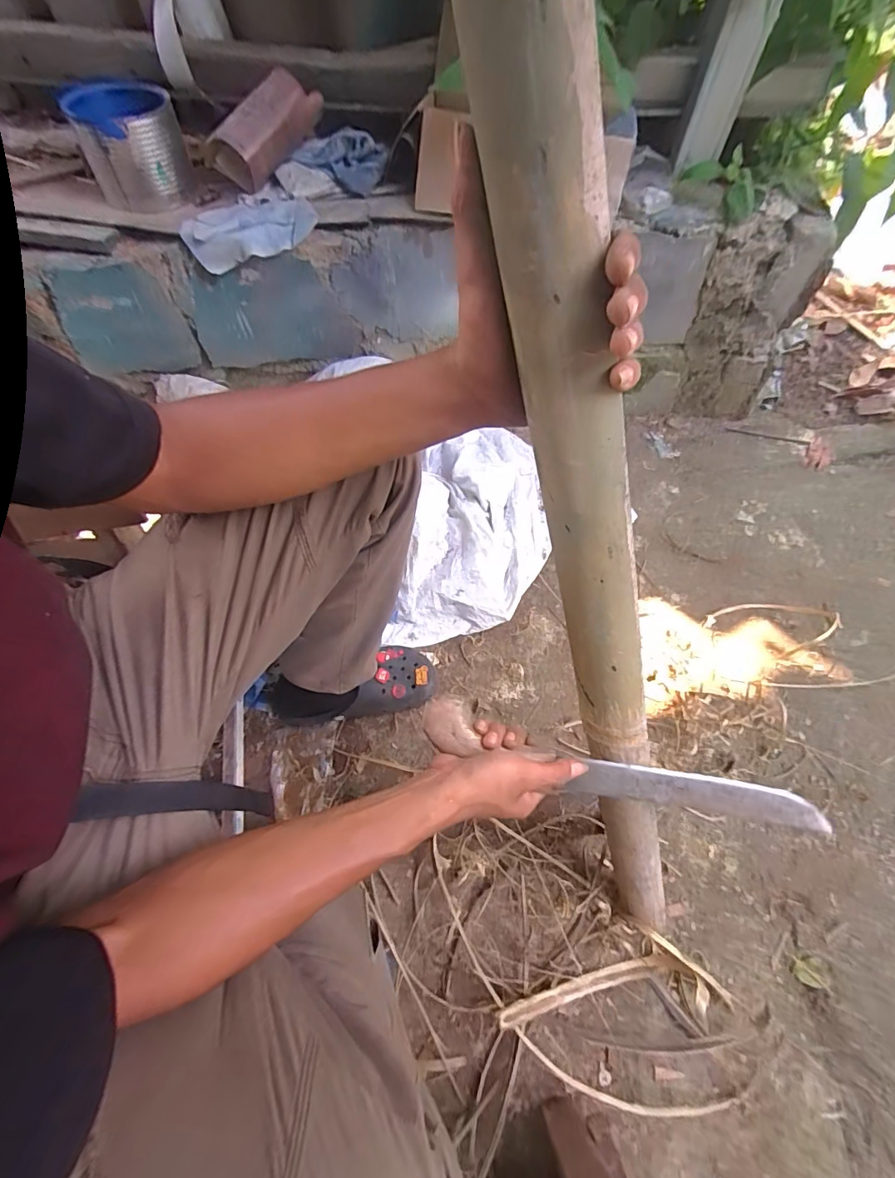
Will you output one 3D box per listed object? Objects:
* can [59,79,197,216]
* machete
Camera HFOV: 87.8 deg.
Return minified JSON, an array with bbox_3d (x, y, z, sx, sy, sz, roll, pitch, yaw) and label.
[{"bbox_3d":[-0.516,-0.735,0.766,0.149,0.128,0.178,-21,65,-10],"label":"can"},{"bbox_3d":[0.151,0.166,0.425,0.354,0.025,0.048,14,63,3],"label":"machete"}]

